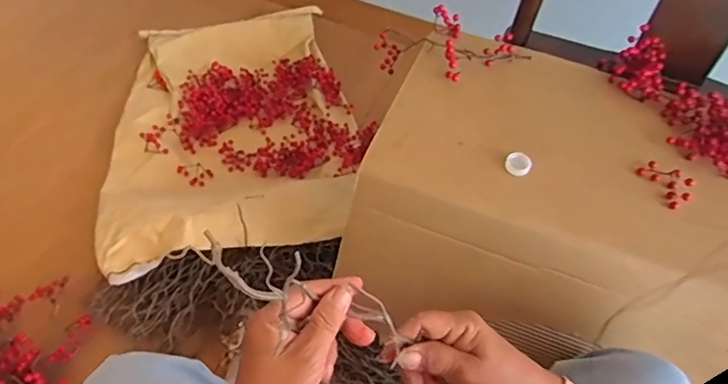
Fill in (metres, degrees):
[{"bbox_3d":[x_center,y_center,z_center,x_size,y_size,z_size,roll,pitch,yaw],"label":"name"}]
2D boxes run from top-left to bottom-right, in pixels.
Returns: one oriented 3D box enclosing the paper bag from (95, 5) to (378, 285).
[{"bbox_3d":[-0.275,-0.172,1.177,0.537,0.192,0.783,-10,56,-12],"label":"paper bag"}]

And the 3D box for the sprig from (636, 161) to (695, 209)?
[{"bbox_3d":[0.416,-0.016,0.729,0.049,0.022,0.071,-21,59,-19],"label":"sprig"}]

